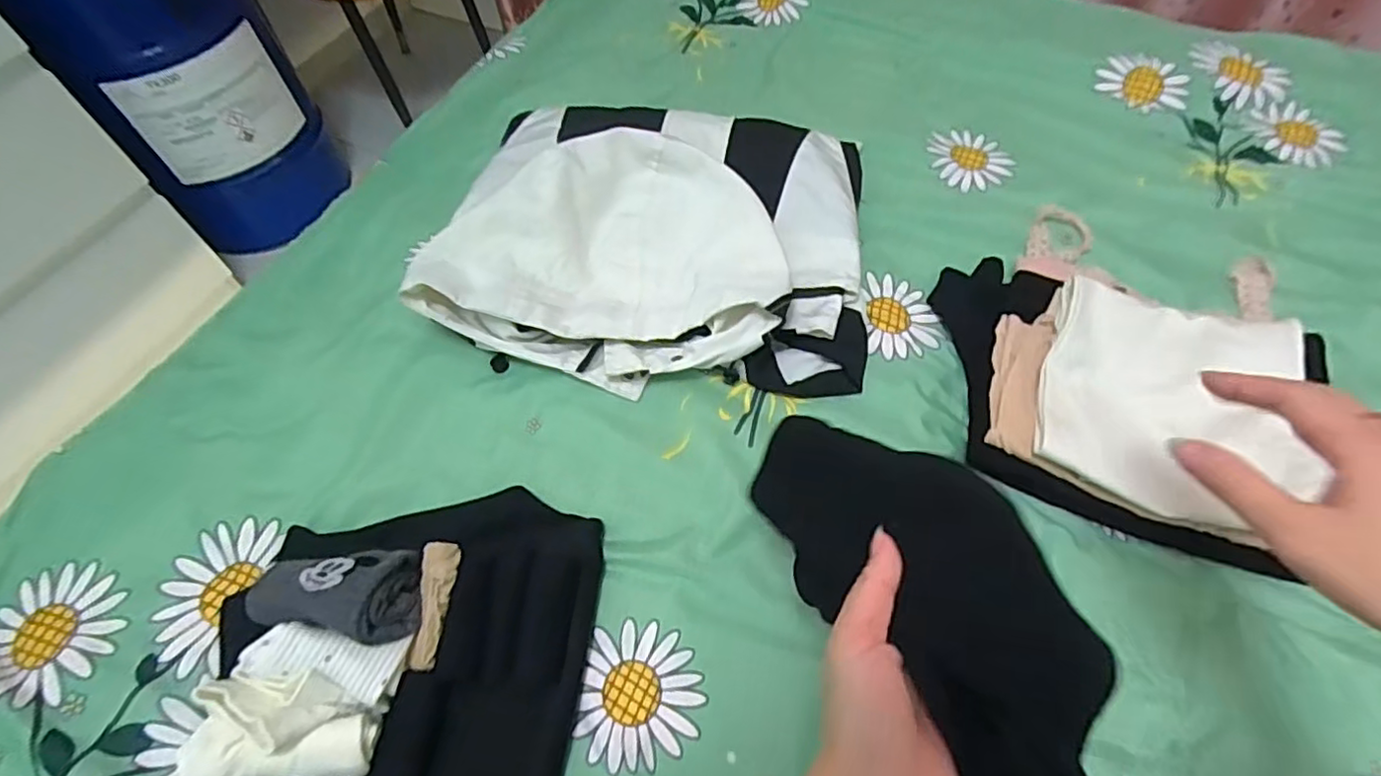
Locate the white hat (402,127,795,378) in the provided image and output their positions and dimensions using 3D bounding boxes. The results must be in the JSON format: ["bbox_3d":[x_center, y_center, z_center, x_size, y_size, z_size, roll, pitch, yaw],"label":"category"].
[{"bbox_3d":[-0.079,-0.121,0.569,0.304,0.058,0.231,-5,58,-1],"label":"white hat"}]

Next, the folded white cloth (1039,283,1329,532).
[{"bbox_3d":[0.352,0.006,0.475,0.174,0.049,0.162,15,60,11],"label":"folded white cloth"}]

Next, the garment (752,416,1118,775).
[{"bbox_3d":[0.131,0.097,0.339,0.118,0.061,0.206,-24,60,-13],"label":"garment"}]

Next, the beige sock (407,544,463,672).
[{"bbox_3d":[-0.165,0.140,0.418,0.025,0.018,0.078,3,70,4],"label":"beige sock"}]

